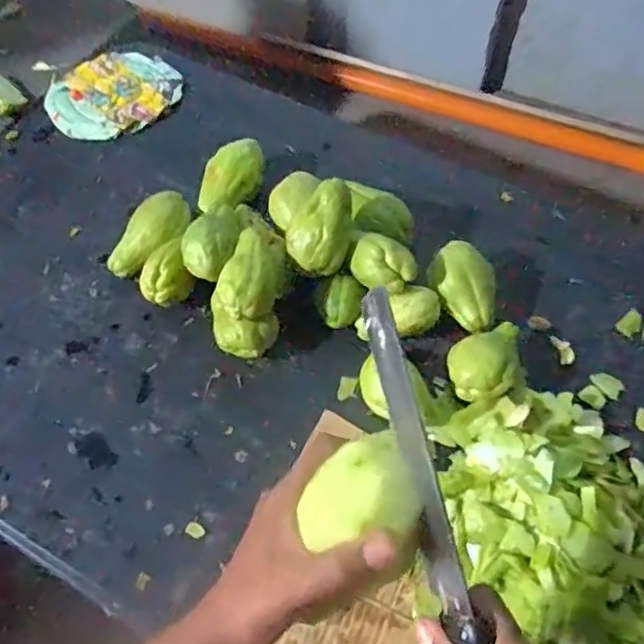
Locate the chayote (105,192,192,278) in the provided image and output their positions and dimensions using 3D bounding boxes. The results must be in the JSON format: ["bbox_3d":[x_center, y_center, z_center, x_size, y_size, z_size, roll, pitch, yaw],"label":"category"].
[{"bbox_3d":[-0.220,-0.117,0.824,0.083,0.051,0.143,11,57,9],"label":"chayote"}]

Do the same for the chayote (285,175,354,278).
[{"bbox_3d":[0.000,-0.115,0.740,0.071,0.054,0.116,17,86,24],"label":"chayote"}]

